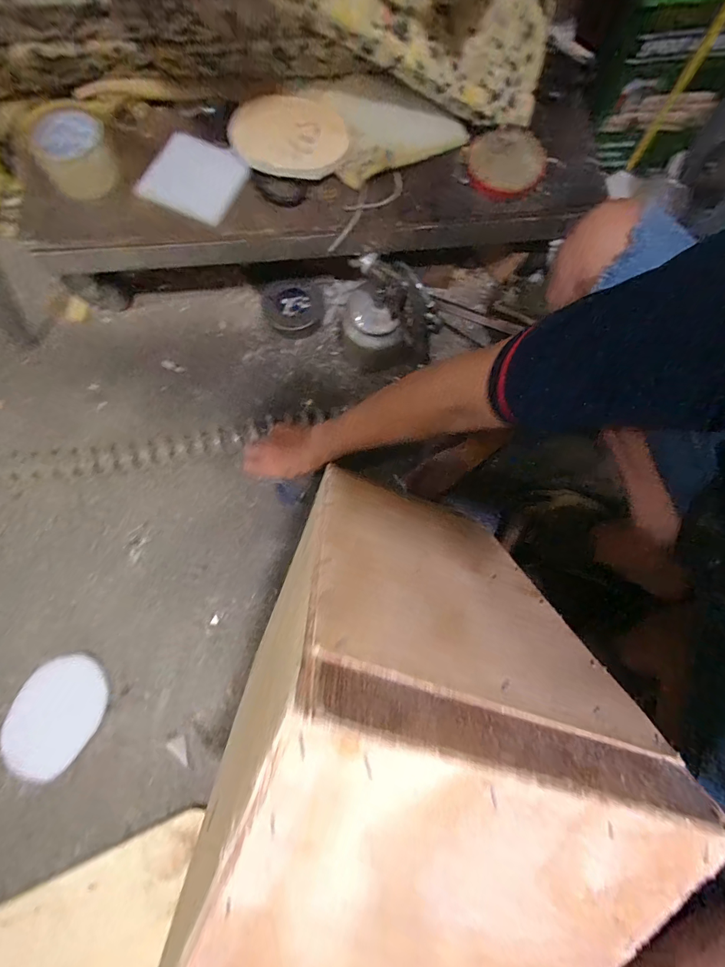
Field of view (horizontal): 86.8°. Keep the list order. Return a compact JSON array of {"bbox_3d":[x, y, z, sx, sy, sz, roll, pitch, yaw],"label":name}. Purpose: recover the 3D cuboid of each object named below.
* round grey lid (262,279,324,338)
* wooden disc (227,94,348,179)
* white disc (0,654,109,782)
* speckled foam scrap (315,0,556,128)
[{"bbox_3d":[-0.120,-0.304,0.665,0.103,0.018,0.103,0,78,0],"label":"round grey lid"},{"bbox_3d":[-0.101,-0.467,0.515,0.155,0.033,0.101,3,78,1],"label":"wooden disc"},{"bbox_3d":[-0.443,0.333,0.551,0.125,0.018,0.157,32,80,7],"label":"white disc"},{"bbox_3d":[0.101,-0.560,0.470,0.292,0.032,0.143,-1,109,-23],"label":"speckled foam scrap"}]

